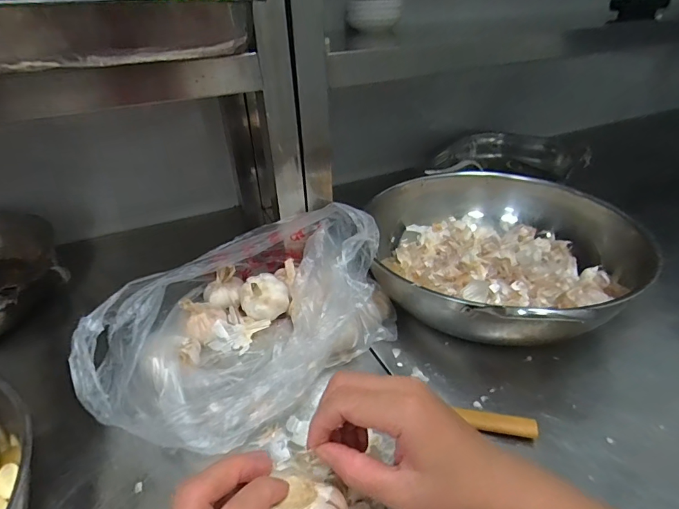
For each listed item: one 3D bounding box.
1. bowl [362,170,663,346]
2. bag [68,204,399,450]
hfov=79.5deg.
[{"bbox_3d":[0.197,-0.022,0.554,0.309,0.110,0.337,-2,32,1],"label":"bowl"},{"bbox_3d":[-0.109,0.057,0.450,0.327,0.119,0.223,-26,40,-30],"label":"bag"}]

